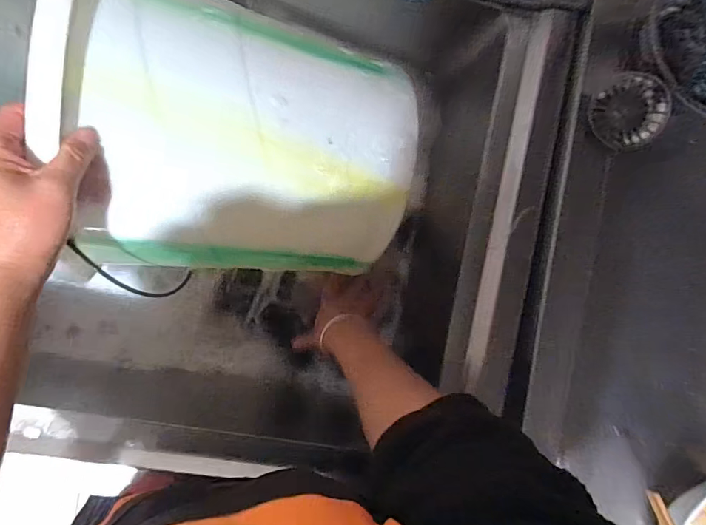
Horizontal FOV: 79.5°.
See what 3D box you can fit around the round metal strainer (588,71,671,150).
[{"bbox_3d":[0.296,-0.163,0.456,0.069,0.016,0.073,7,108,21],"label":"round metal strainer"}]

